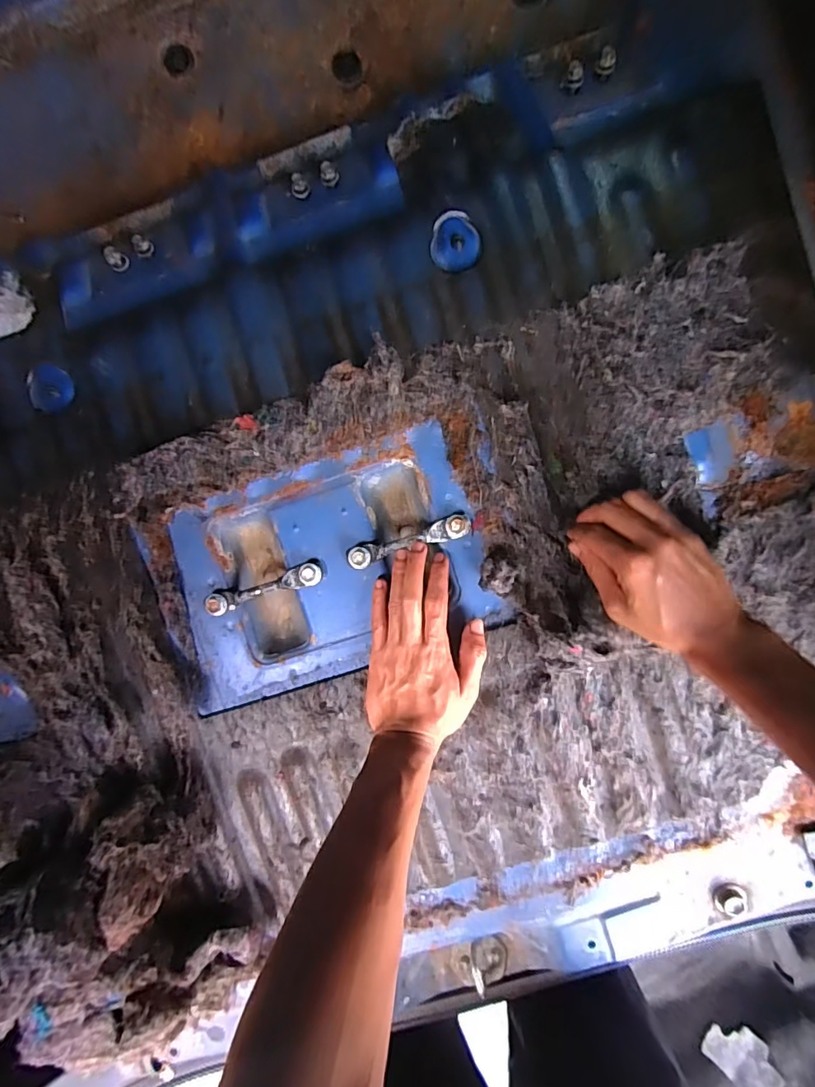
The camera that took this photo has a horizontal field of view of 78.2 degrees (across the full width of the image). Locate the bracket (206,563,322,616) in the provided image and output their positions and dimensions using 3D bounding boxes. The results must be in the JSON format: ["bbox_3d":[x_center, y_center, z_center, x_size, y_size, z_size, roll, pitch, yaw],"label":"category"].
[{"bbox_3d":[-0.143,0.046,0.501,0.117,0.012,0.021,-18,93,4],"label":"bracket"}]

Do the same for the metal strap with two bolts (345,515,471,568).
[{"bbox_3d":[0.002,-0.001,0.487,0.121,0.010,0.022,-17,94,4],"label":"metal strap with two bolts"}]

